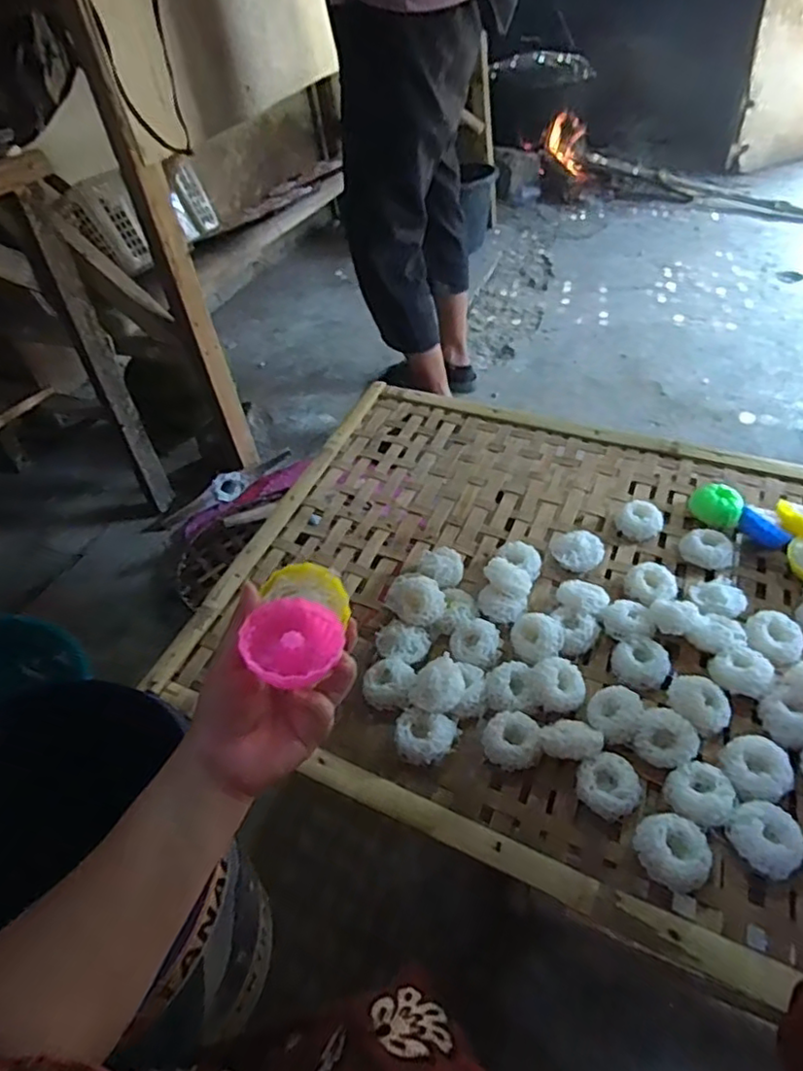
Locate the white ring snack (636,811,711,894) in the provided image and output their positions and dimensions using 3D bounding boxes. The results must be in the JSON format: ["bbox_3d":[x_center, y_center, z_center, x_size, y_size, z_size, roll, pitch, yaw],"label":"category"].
[{"bbox_3d":[0.211,0.247,0.486,0.053,0.029,0.049,-4,44,4],"label":"white ring snack"}]

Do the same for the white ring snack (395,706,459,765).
[{"bbox_3d":[0.021,0.183,0.568,0.053,0.022,0.045,6,46,13],"label":"white ring snack"}]

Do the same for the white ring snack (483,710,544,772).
[{"bbox_3d":[0.099,0.182,0.559,0.050,0.024,0.045,-3,44,4],"label":"white ring snack"}]

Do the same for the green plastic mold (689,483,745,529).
[{"bbox_3d":[0.378,-0.035,0.752,0.054,0.032,0.052,17,49,23],"label":"green plastic mold"}]

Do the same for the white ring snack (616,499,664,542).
[{"bbox_3d":[0.284,-0.017,0.745,0.052,0.028,0.048,15,48,22],"label":"white ring snack"}]

